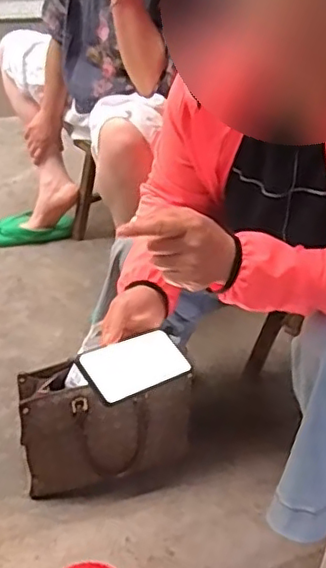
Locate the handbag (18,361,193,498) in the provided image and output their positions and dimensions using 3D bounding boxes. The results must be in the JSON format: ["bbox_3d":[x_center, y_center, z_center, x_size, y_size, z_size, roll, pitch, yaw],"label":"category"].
[{"bbox_3d":[-0.100,0.259,1.093,0.296,0.217,0.126,-4,37,-8],"label":"handbag"}]

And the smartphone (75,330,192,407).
[{"bbox_3d":[-0.033,0.104,0.780,0.162,0.007,0.073,-13,64,-47],"label":"smartphone"}]

